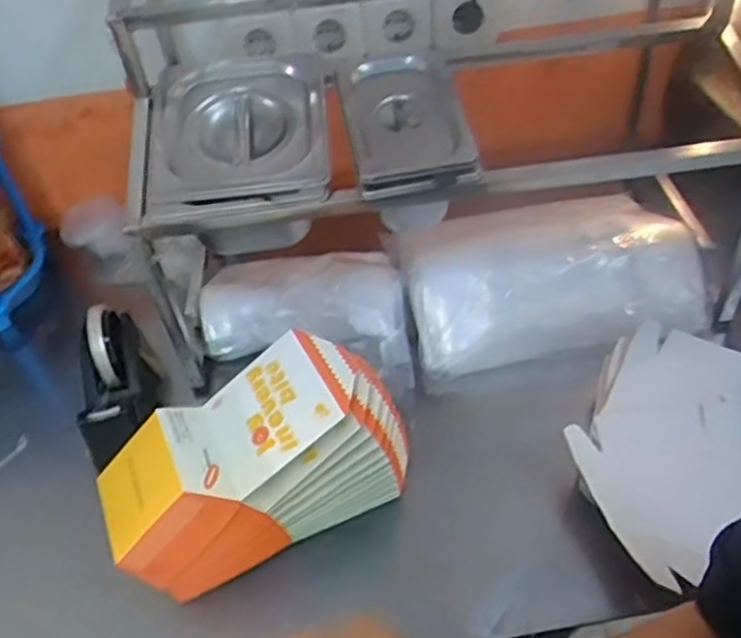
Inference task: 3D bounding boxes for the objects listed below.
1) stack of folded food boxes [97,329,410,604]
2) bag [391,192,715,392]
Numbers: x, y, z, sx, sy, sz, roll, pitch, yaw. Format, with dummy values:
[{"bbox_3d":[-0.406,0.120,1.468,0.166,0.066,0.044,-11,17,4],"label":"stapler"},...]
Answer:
[{"bbox_3d":[-0.097,0.120,0.605,0.262,0.138,0.110,-23,46,-16],"label":"stack of folded food boxes"},{"bbox_3d":[0.197,-0.049,0.781,0.313,0.095,0.190,-9,44,-2],"label":"bag"}]

